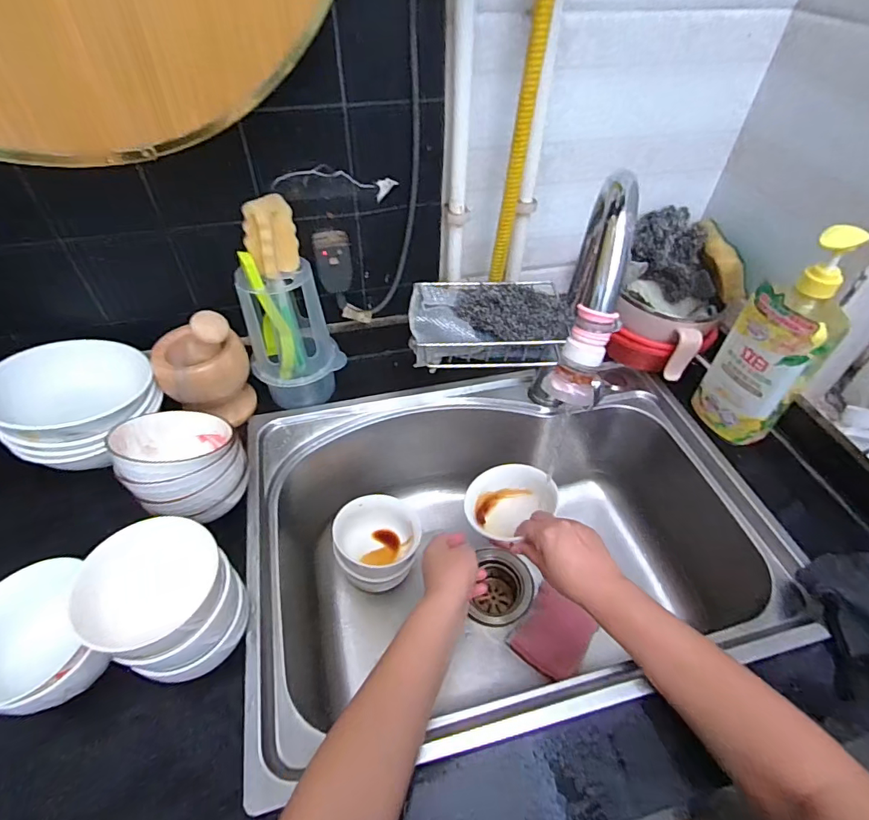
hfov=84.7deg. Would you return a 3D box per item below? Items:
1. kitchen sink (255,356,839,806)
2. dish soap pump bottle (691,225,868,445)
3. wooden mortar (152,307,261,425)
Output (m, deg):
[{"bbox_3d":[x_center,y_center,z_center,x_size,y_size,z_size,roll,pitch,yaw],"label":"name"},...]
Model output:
[{"bbox_3d":[0.077,0.165,0.630,0.580,0.203,0.447,-12,49,-11],"label":"kitchen sink"},{"bbox_3d":[0.390,-0.070,0.548,0.098,0.261,0.051,35,56,27],"label":"dish soap pump bottle"},{"bbox_3d":[-0.284,-0.054,0.588,0.099,0.154,0.088,-29,54,-25],"label":"wooden mortar"}]

